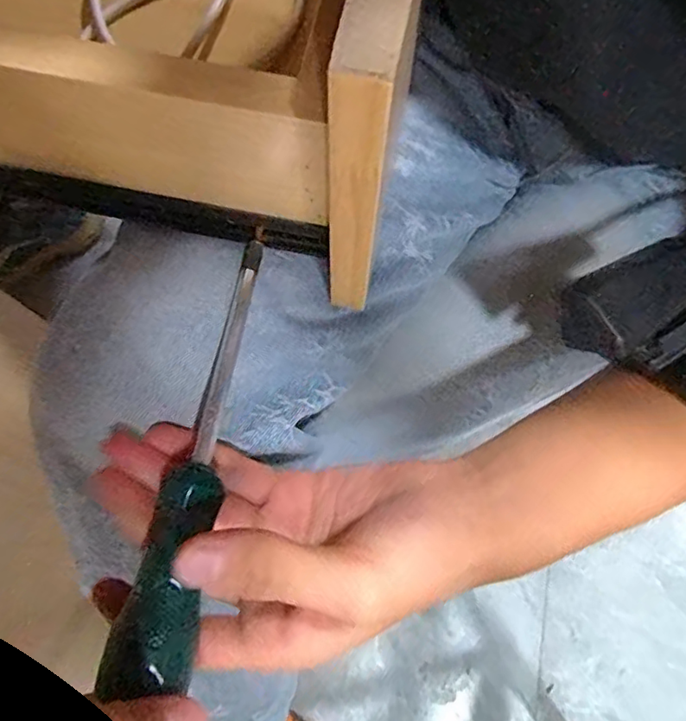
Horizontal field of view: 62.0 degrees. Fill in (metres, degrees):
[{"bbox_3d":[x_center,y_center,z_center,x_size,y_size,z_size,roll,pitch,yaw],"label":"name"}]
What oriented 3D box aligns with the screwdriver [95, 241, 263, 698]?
[{"bbox_3d":[-0.053,0.033,0.222,0.025,0.025,0.168,9,64,1],"label":"screwdriver"}]

